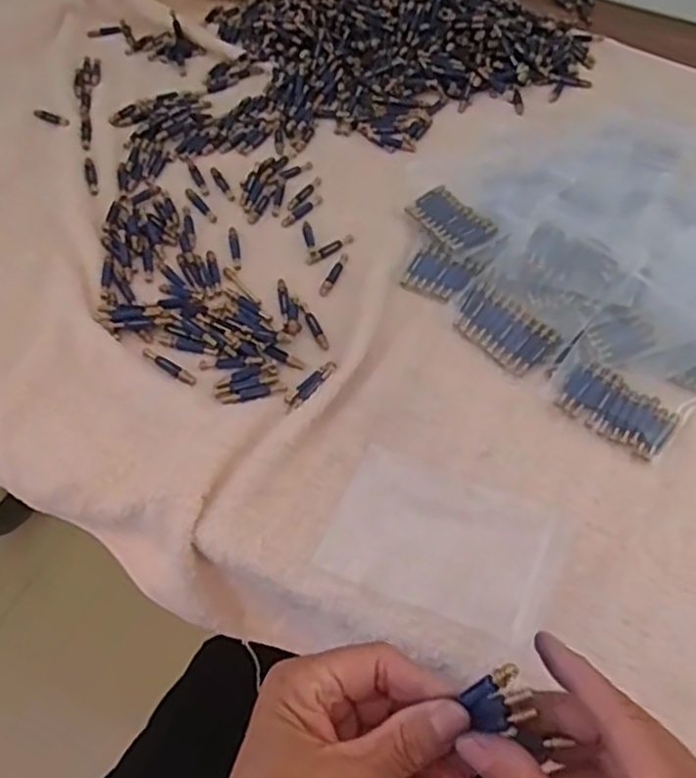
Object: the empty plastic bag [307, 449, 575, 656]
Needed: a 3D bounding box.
[{"bbox_3d":[0.051,0.079,0.377,0.117,0.011,0.077,22,56,13],"label":"empty plastic bag"}]

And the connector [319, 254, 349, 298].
[{"bbox_3d":[-0.010,-0.079,0.491,0.008,0.004,0.041,19,55,11],"label":"connector"}]

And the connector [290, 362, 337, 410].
[{"bbox_3d":[-0.022,-0.004,0.432,0.012,0.004,0.038,37,60,22],"label":"connector"}]

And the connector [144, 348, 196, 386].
[{"bbox_3d":[-0.110,-0.014,0.439,0.041,0.004,0.009,33,59,20],"label":"connector"}]

